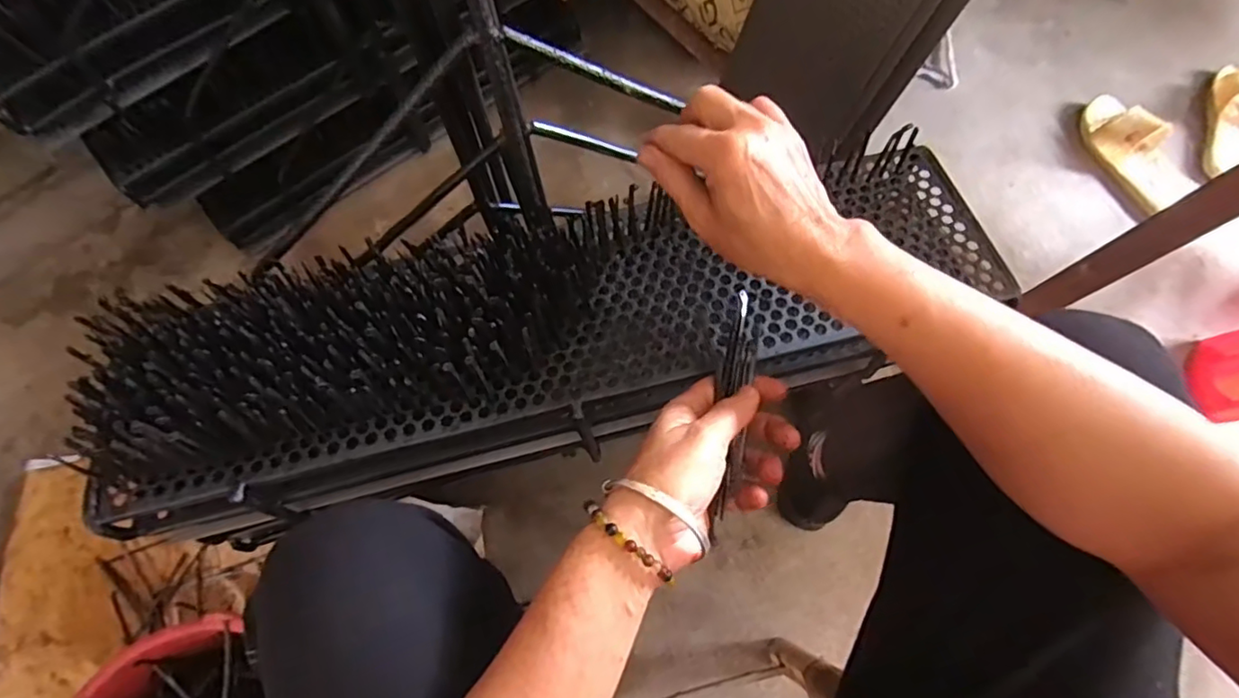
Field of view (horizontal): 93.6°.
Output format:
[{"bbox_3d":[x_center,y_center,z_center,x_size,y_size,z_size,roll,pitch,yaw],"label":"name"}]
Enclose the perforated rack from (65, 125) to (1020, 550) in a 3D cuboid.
[{"bbox_3d":[-0.039,-0.014,0.409,0.598,0.107,0.149,-15,73,-8],"label":"perforated rack"}]

